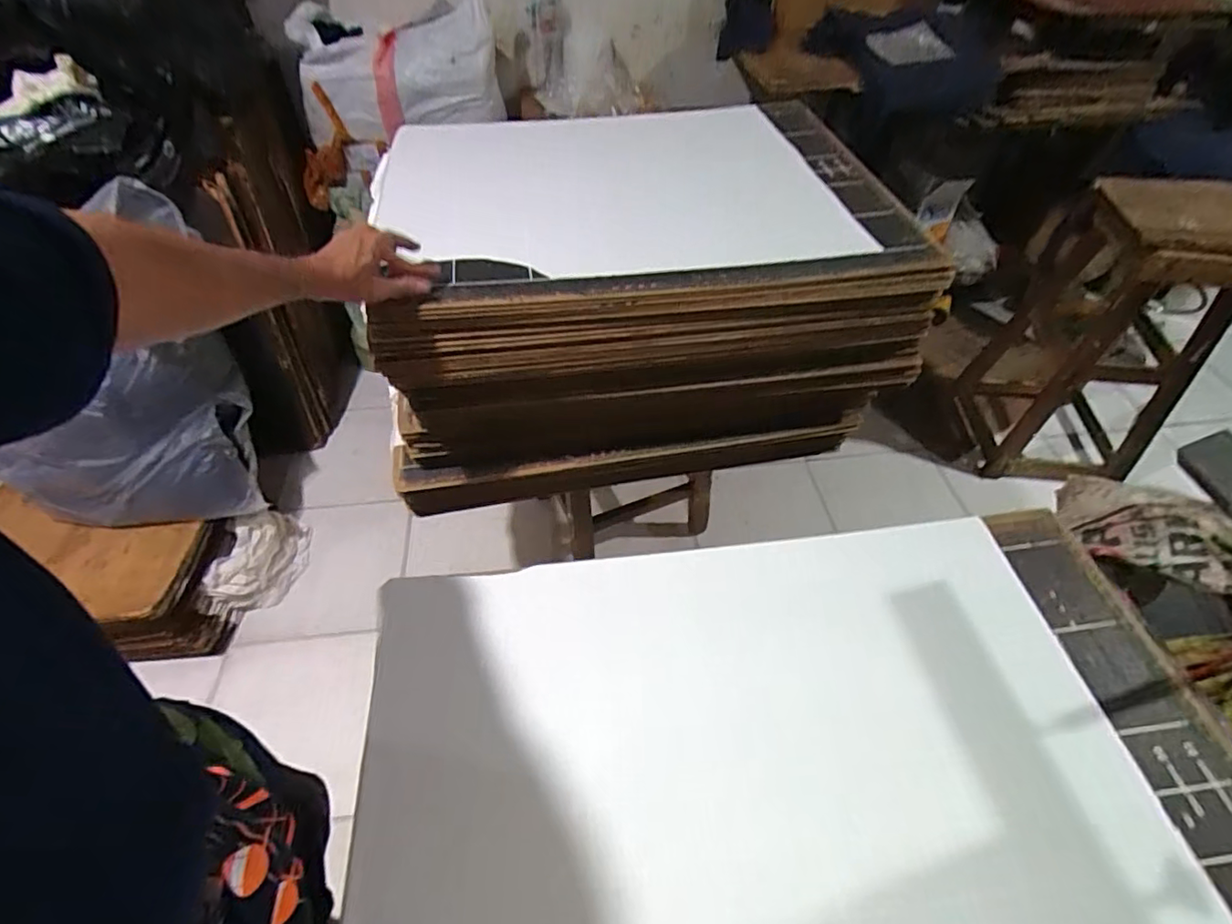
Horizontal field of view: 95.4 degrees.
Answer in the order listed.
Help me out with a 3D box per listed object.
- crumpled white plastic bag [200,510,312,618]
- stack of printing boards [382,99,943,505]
[{"bbox_3d":[-0.913,0.257,1.448,0.130,0.166,0.295,2,49,3],"label":"crumpled white plastic bag"},{"bbox_3d":[0.031,-0.367,1.082,0.800,0.381,0.804,-6,49,-4],"label":"stack of printing boards"}]

